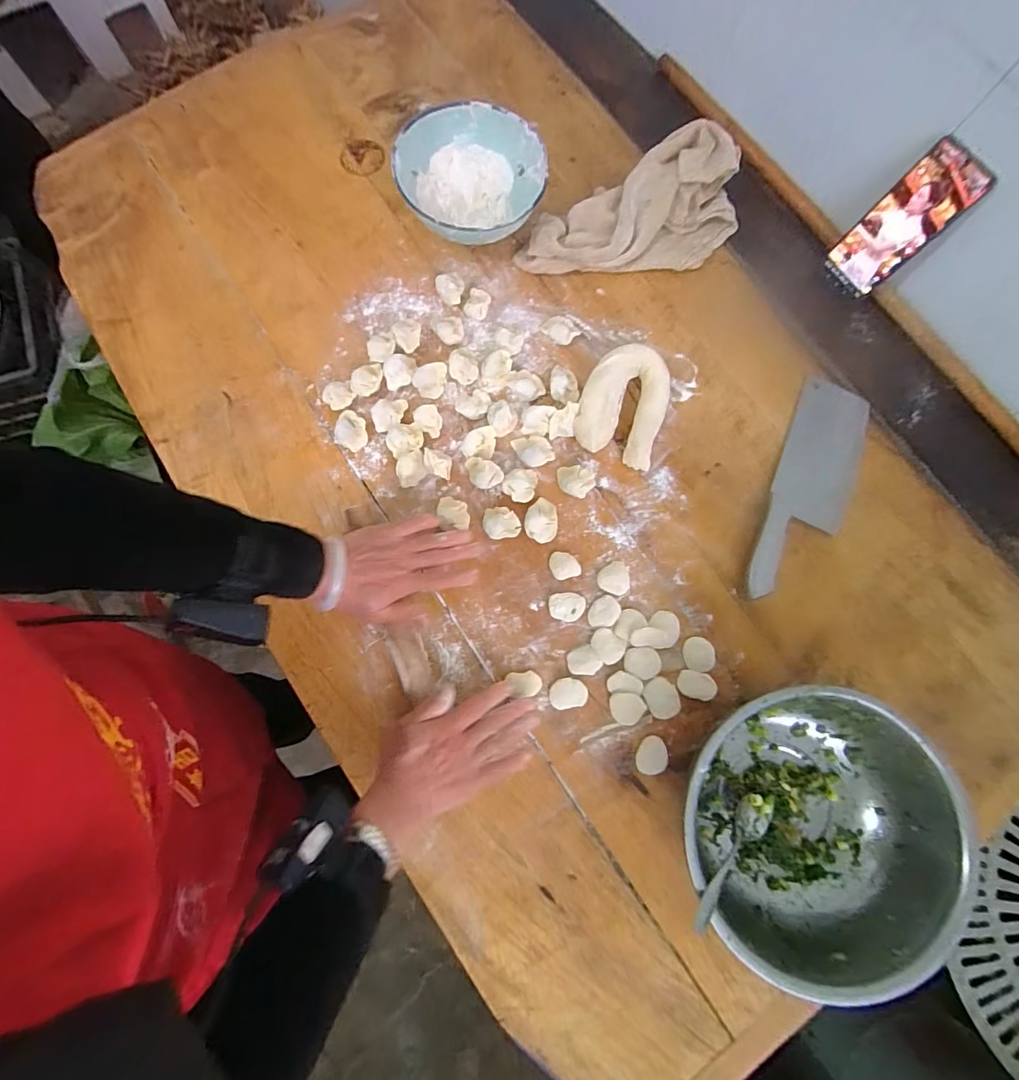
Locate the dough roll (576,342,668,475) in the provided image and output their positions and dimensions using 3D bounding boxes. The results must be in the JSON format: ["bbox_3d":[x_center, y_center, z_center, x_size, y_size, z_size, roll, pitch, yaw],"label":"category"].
[{"bbox_3d":[0.135,-0.162,0.555,0.098,0.036,0.138,17,79,2],"label":"dough roll"}]

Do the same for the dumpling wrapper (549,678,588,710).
[{"bbox_3d":[0.063,0.165,0.506,0.040,0.005,0.031,-8,79,-3],"label":"dumpling wrapper"}]

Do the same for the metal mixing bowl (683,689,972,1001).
[{"bbox_3d":[0.271,0.262,0.449,0.225,0.093,0.235,0,79,-1],"label":"metal mixing bowl"}]

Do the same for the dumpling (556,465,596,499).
[{"bbox_3d":[0.077,-0.069,0.544,0.043,0.020,0.038,0,79,-1],"label":"dumpling"}]

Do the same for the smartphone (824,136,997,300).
[{"bbox_3d":[0.457,-0.367,0.555,0.008,0.154,0.076,-30,81,-26],"label":"smartphone"}]

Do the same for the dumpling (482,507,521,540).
[{"bbox_3d":[-0.009,-0.019,0.535,0.041,0.022,0.037,-6,79,-2],"label":"dumpling"}]

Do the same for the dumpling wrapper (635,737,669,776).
[{"bbox_3d":[0.150,0.228,0.495,0.032,0.004,0.039,36,80,5],"label":"dumpling wrapper"}]

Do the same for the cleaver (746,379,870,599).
[{"bbox_3d":[0.356,-0.059,0.548,0.089,0.021,0.292,24,79,3],"label":"cleaver"}]

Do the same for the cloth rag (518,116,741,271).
[{"bbox_3d":[0.164,-0.400,0.596,0.291,0.057,0.154,-37,82,-8],"label":"cloth rag"}]

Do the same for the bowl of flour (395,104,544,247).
[{"bbox_3d":[-0.046,-0.429,0.583,0.172,0.076,0.177,0,79,-1],"label":"bowl of flour"}]

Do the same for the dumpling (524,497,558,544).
[{"bbox_3d":[0.036,-0.023,0.537,0.036,0.013,0.051,6,79,0],"label":"dumpling"}]

